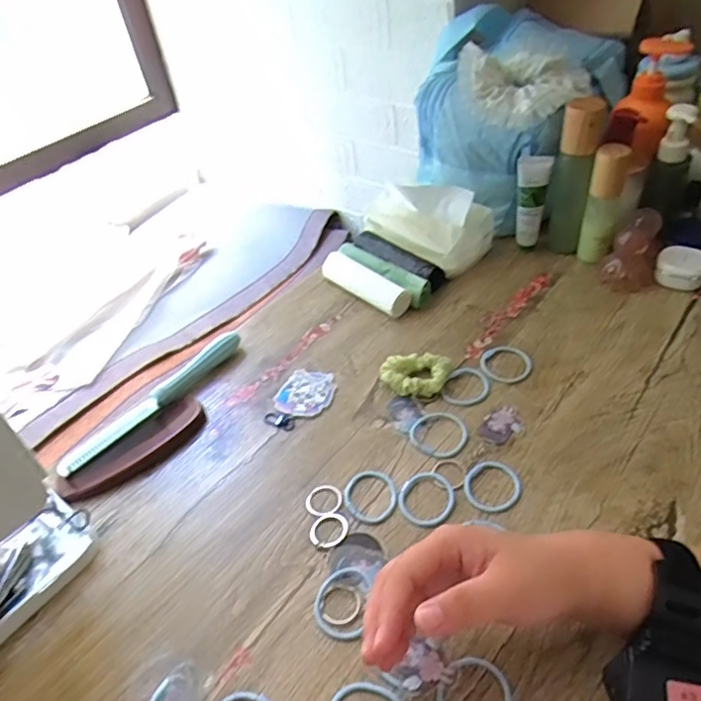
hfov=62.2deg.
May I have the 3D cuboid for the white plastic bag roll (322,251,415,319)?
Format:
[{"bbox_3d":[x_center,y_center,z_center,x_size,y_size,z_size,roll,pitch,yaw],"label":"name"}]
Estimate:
[{"bbox_3d":[0.017,-0.080,0.698,0.031,0.029,0.126,-34,49,-26],"label":"white plastic bag roll"}]

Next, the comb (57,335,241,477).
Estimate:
[{"bbox_3d":[-0.199,0.049,0.599,0.024,0.018,0.221,26,52,31],"label":"comb"}]

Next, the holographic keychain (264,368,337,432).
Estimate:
[{"bbox_3d":[-0.048,0.049,0.588,0.052,0.006,0.078,13,47,21],"label":"holographic keychain"}]

